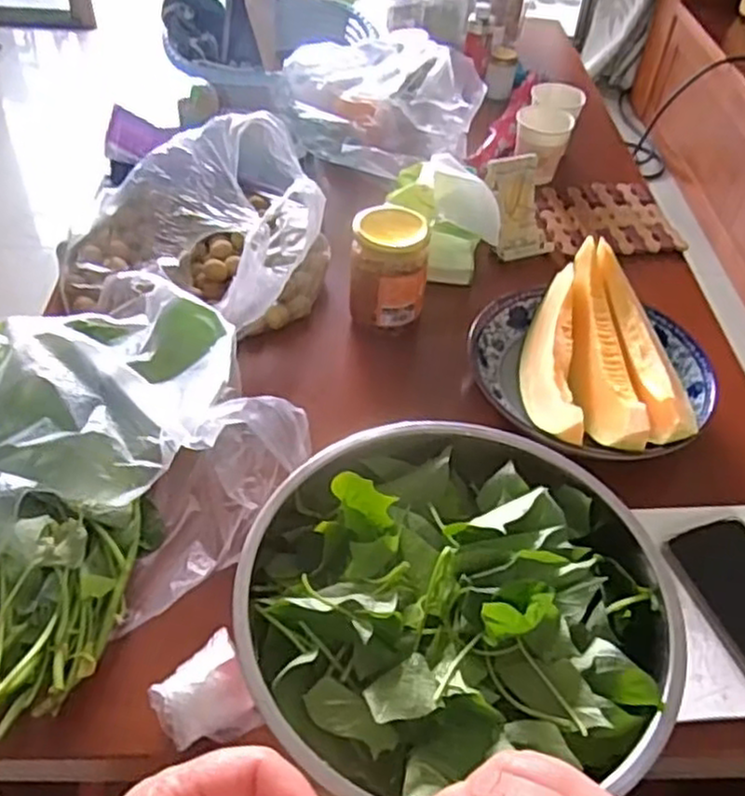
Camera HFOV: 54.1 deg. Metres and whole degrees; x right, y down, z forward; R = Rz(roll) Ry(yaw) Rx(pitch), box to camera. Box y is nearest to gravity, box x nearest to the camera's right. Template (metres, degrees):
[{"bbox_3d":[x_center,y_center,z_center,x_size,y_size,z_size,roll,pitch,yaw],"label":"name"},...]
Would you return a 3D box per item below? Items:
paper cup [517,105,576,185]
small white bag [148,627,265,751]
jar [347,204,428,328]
[{"bbox_3d":[0.222,-0.339,0.967,0.072,0.068,0.088,13,47,8],"label":"paper cup"},{"bbox_3d":[-0.109,0.189,0.469,0.057,0.023,0.064,-21,51,-22],"label":"small white bag"},{"bbox_3d":[0.016,-0.126,0.718,0.073,0.103,0.066,6,46,1],"label":"jar"}]

